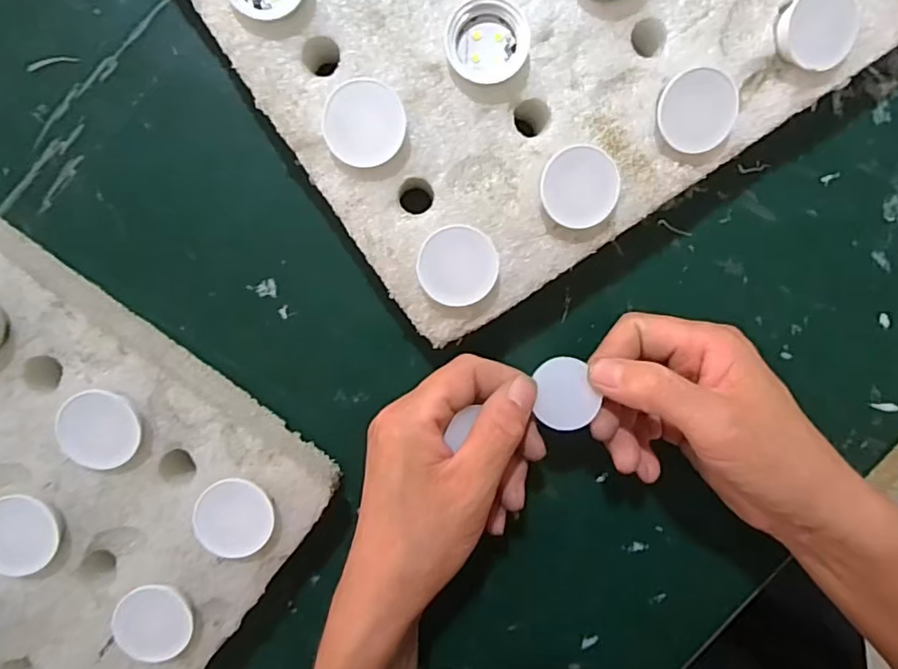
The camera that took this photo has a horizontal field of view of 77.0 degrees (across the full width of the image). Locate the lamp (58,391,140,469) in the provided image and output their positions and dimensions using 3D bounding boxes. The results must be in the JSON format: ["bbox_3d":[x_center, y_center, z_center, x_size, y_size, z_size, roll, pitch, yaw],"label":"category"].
[{"bbox_3d":[-0.151,0.041,0.243,0.033,0.009,0.034,-1,97,-4],"label":"lamp"}]

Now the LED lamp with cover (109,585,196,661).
[{"bbox_3d":[-0.135,0.132,0.255,0.034,0.007,0.034,-1,97,-4],"label":"LED lamp with cover"}]

